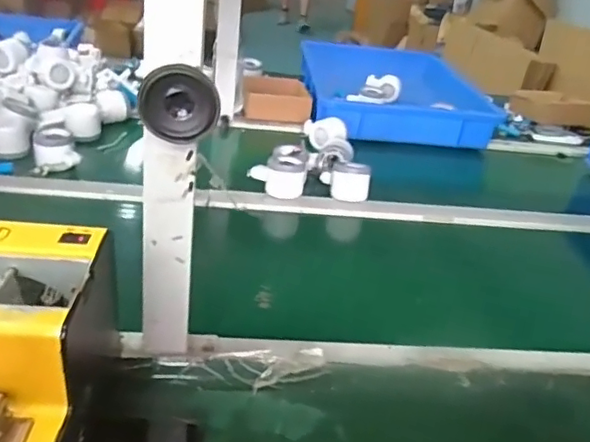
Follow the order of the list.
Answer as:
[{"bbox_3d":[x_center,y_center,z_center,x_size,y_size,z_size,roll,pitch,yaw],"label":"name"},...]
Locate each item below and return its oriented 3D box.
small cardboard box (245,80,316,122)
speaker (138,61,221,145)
[{"bbox_3d":[-0.039,-0.264,1.229,0.149,0.060,0.159,4,28,-5],"label":"small cardboard box"},{"bbox_3d":[-0.081,-0.084,0.403,0.053,0.050,0.031,3,29,-7],"label":"speaker"}]

